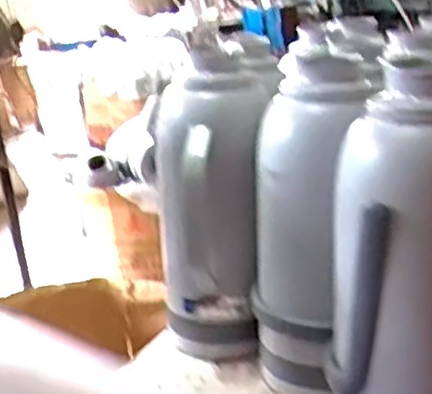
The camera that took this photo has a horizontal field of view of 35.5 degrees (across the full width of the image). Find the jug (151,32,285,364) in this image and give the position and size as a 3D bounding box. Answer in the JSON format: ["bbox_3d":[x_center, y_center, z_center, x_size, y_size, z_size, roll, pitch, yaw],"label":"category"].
[{"bbox_3d":[0.010,0.017,0.862,0.135,0.379,0.142,-3,17,1],"label":"jug"}]

